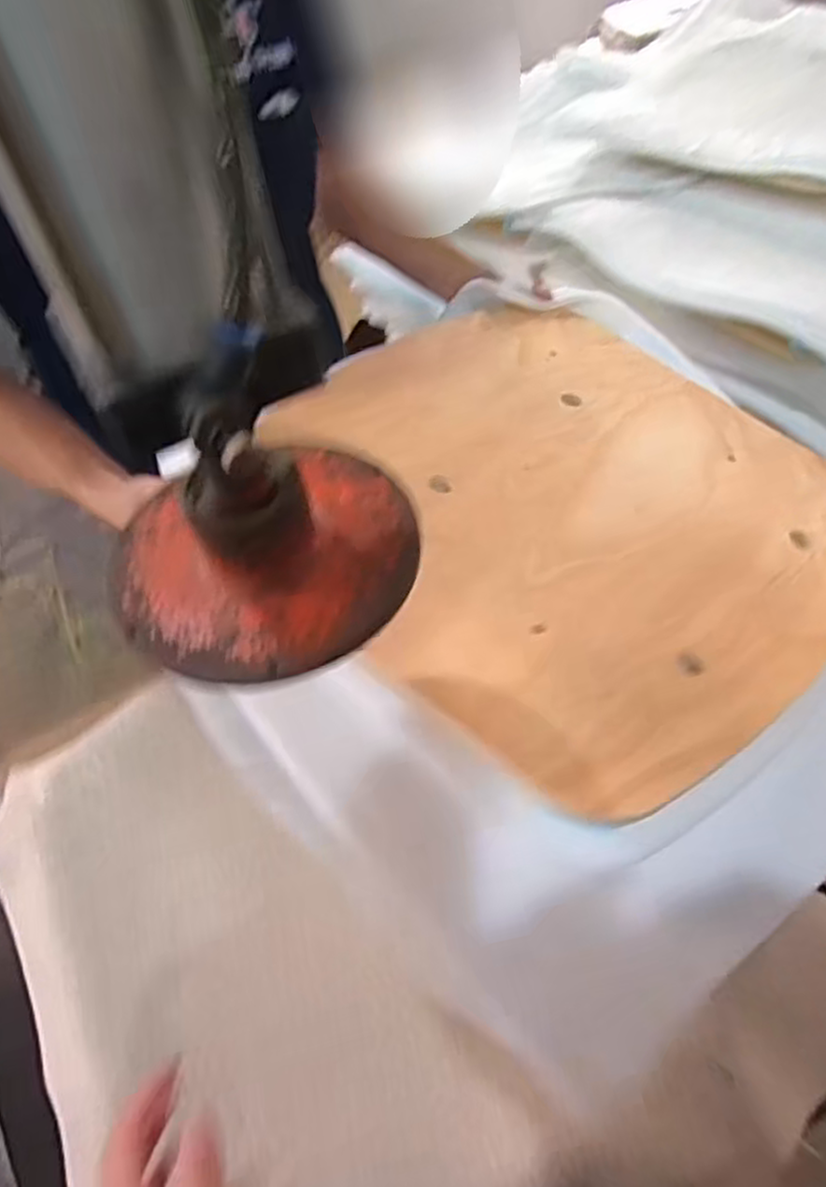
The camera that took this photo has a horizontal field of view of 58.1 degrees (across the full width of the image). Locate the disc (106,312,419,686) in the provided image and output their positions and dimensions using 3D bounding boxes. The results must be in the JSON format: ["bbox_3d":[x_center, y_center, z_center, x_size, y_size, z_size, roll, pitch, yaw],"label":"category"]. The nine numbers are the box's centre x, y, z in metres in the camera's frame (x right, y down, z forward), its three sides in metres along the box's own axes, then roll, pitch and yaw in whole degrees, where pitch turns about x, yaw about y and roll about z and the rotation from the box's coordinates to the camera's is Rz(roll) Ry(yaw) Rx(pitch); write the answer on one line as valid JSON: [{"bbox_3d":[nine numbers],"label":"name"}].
[{"bbox_3d":[-0.070,-0.037,0.327,0.134,0.058,0.135,-3,51,4],"label":"disc"}]

